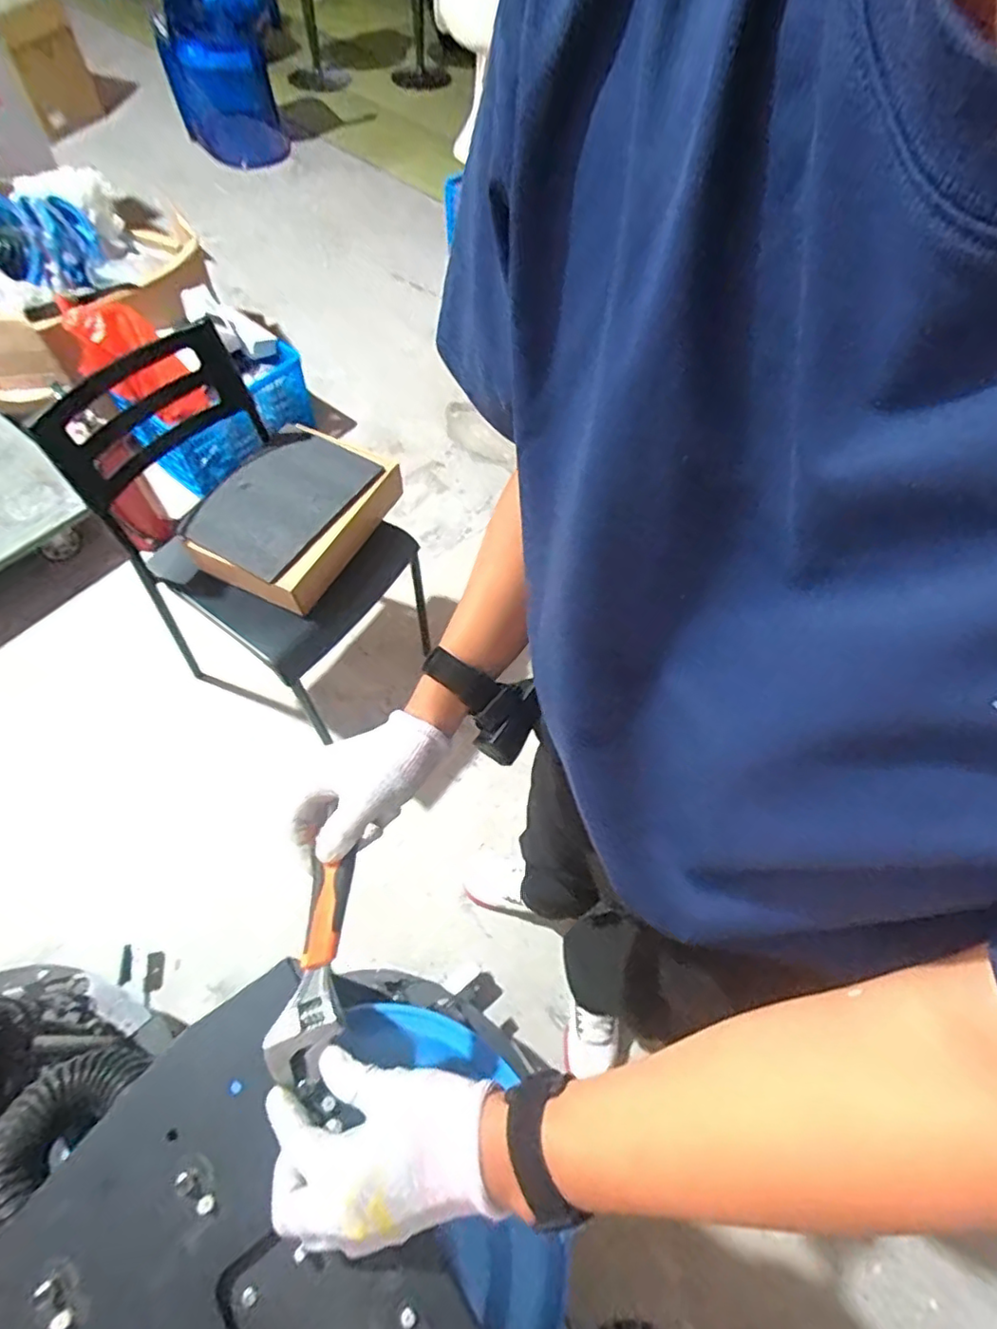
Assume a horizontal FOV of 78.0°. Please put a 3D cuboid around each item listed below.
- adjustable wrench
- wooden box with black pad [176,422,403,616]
[{"bbox_3d":[-0.123,0.206,0.419,0.042,0.015,0.138,7,69,1],"label":"adjustable wrench"},{"bbox_3d":[-0.398,-0.301,1.203,0.268,0.091,0.375,24,62,11],"label":"wooden box with black pad"}]

